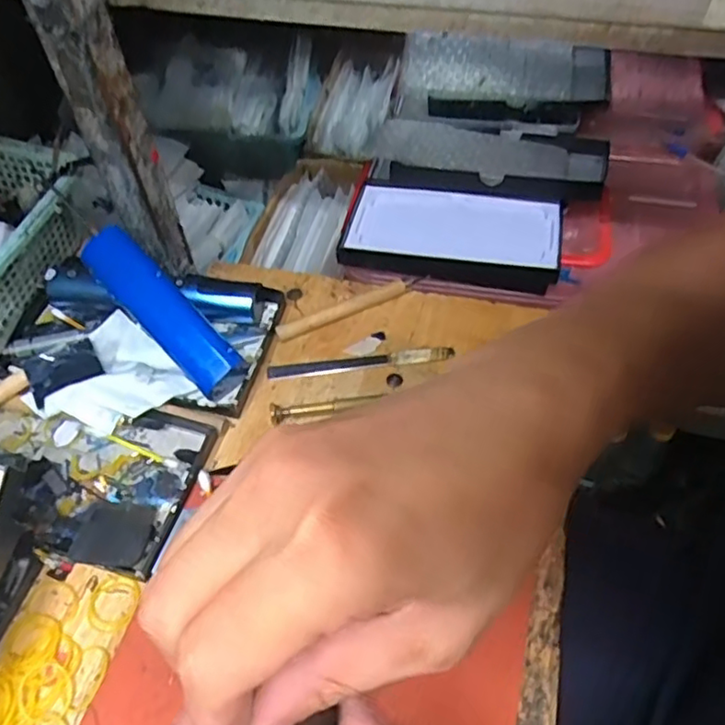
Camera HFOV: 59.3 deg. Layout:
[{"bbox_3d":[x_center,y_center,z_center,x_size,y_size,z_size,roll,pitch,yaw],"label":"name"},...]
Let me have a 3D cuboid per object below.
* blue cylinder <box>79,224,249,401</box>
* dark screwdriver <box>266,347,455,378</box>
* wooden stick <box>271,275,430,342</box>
[{"bbox_3d":[-0.132,-0.033,0.420,0.131,0.031,0.034,47,65,3],"label":"blue cylinder"},{"bbox_3d":[-0.002,0.000,0.442,0.129,0.008,0.012,-5,54,-2],"label":"dark screwdriver"},{"bbox_3d":[-0.007,-0.040,0.466,0.117,0.013,0.010,-20,56,-13],"label":"wooden stick"}]

